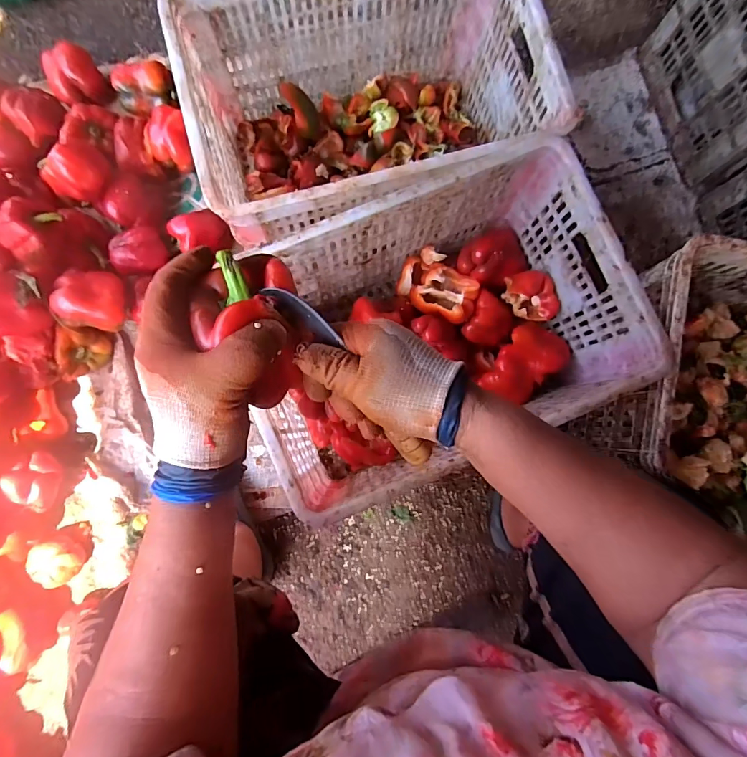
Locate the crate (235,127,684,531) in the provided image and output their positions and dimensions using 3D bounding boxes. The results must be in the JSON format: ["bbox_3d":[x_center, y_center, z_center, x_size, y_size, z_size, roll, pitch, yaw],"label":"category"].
[{"bbox_3d":[0.078,-0.058,0.679,0.501,0.297,0.344,-23,85,-4],"label":"crate"}]

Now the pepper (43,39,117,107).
[{"bbox_3d":[-0.566,-0.570,0.818,0.094,0.077,0.094,-35,86,-5],"label":"pepper"}]

